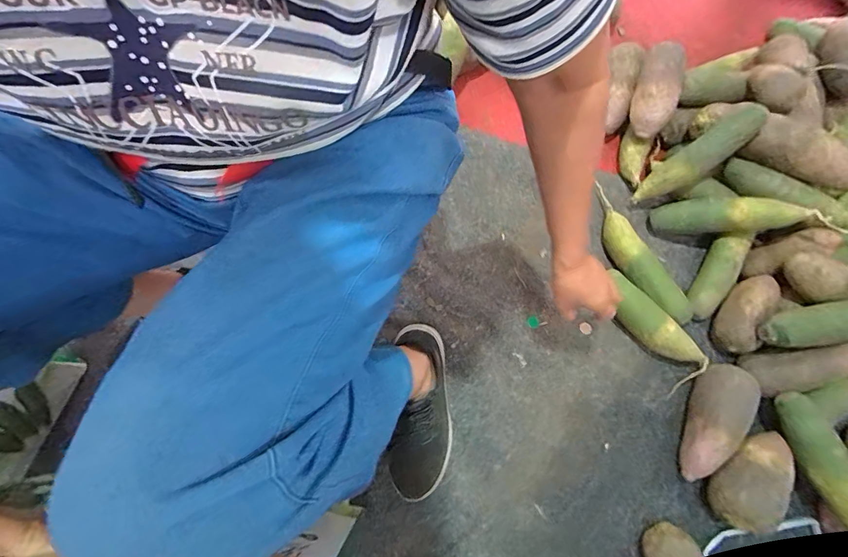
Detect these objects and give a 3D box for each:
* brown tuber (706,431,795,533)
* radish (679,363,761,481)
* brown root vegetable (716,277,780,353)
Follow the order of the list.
[{"bbox_3d":[0.461,0.277,0.540,0.142,0.078,0.078,-31,76,-9],"label":"brown tuber"},{"bbox_3d":[0.423,0.211,0.563,0.058,0.073,0.170,21,74,6],"label":"radish"},{"bbox_3d":[0.503,0.050,0.602,0.061,0.052,0.124,38,77,11],"label":"brown root vegetable"}]

